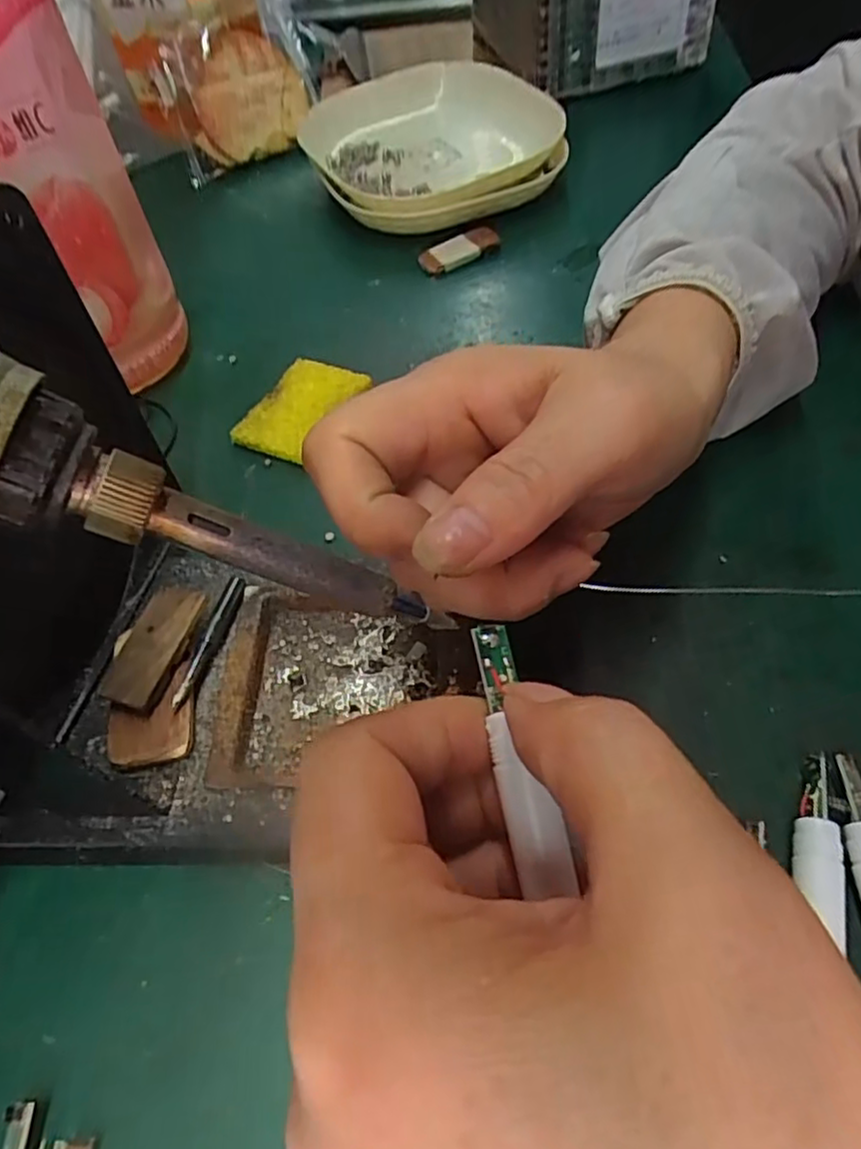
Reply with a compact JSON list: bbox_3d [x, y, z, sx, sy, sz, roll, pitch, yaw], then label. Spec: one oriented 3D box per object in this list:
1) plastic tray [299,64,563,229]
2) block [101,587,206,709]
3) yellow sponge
[{"bbox_3d":[0.003,-0.263,0.403,0.150,0.037,0.176,-16,55,-7],"label":"plastic tray"},{"bbox_3d":[-0.086,0.023,0.207,0.019,0.009,0.039,11,57,12],"label":"block"},{"bbox_3d":[-0.057,-0.073,0.293,0.034,0.011,0.055,22,59,19],"label":"yellow sponge"}]

